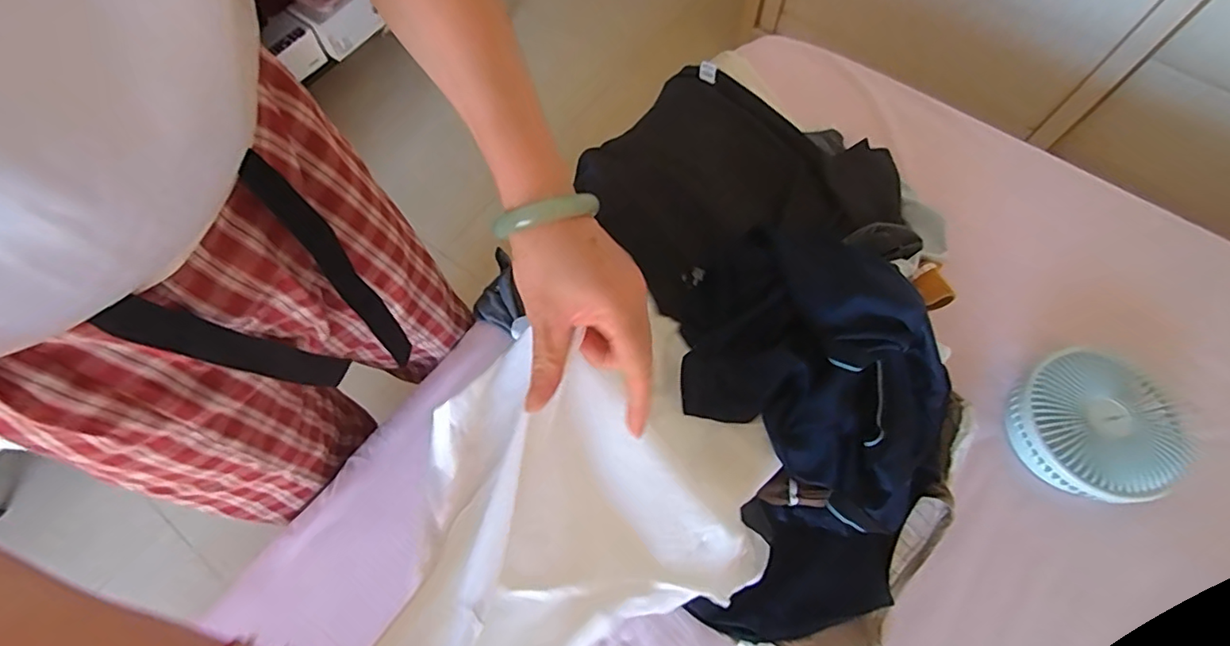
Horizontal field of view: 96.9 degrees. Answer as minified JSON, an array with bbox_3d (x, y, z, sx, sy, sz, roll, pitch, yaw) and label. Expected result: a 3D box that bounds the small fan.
[{"bbox_3d":[0.584,0.128,0.681,0.170,0.080,0.172,-1,66,1],"label":"small fan"}]

